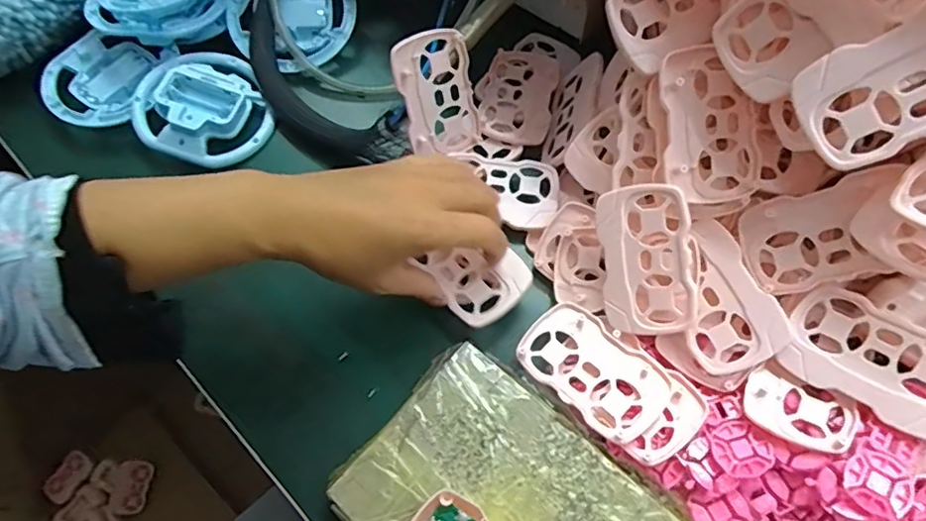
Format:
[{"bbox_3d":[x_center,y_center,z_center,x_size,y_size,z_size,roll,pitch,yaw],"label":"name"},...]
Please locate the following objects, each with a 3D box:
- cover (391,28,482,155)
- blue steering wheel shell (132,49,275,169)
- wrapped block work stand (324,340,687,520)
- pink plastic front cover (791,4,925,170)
[{"bbox_3d":[-0.018,-0.115,0.400,0.054,0.084,0.008,-23,33,-20],"label":"cover"},{"bbox_3d":[-0.204,-0.122,0.449,0.099,0.033,0.100,-1,65,3],"label":"blue steering wheel shell"},{"bbox_3d":[0.039,0.150,0.308,0.203,0.022,0.119,38,72,16],"label":"wrapped block work stand"},{"bbox_3d":[0.199,-0.080,0.252,0.086,0.004,0.053,-27,87,34],"label":"pink plastic front cover"}]

